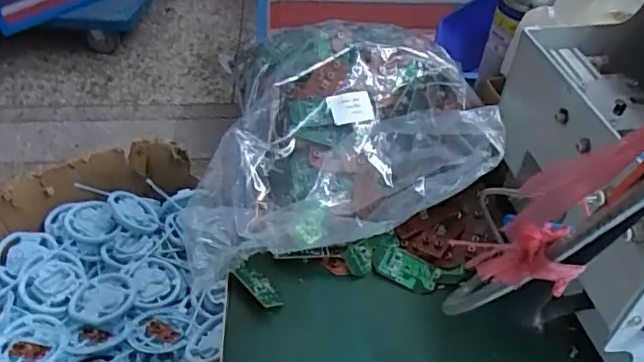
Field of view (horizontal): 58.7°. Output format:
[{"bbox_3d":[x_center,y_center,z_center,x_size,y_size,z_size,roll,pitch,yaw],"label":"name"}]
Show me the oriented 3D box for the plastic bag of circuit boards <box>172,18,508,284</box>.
[{"bbox_3d":[0.016,-0.057,0.551,0.244,0.128,0.279,4,42,2],"label":"plastic bag of circuit boards"}]

